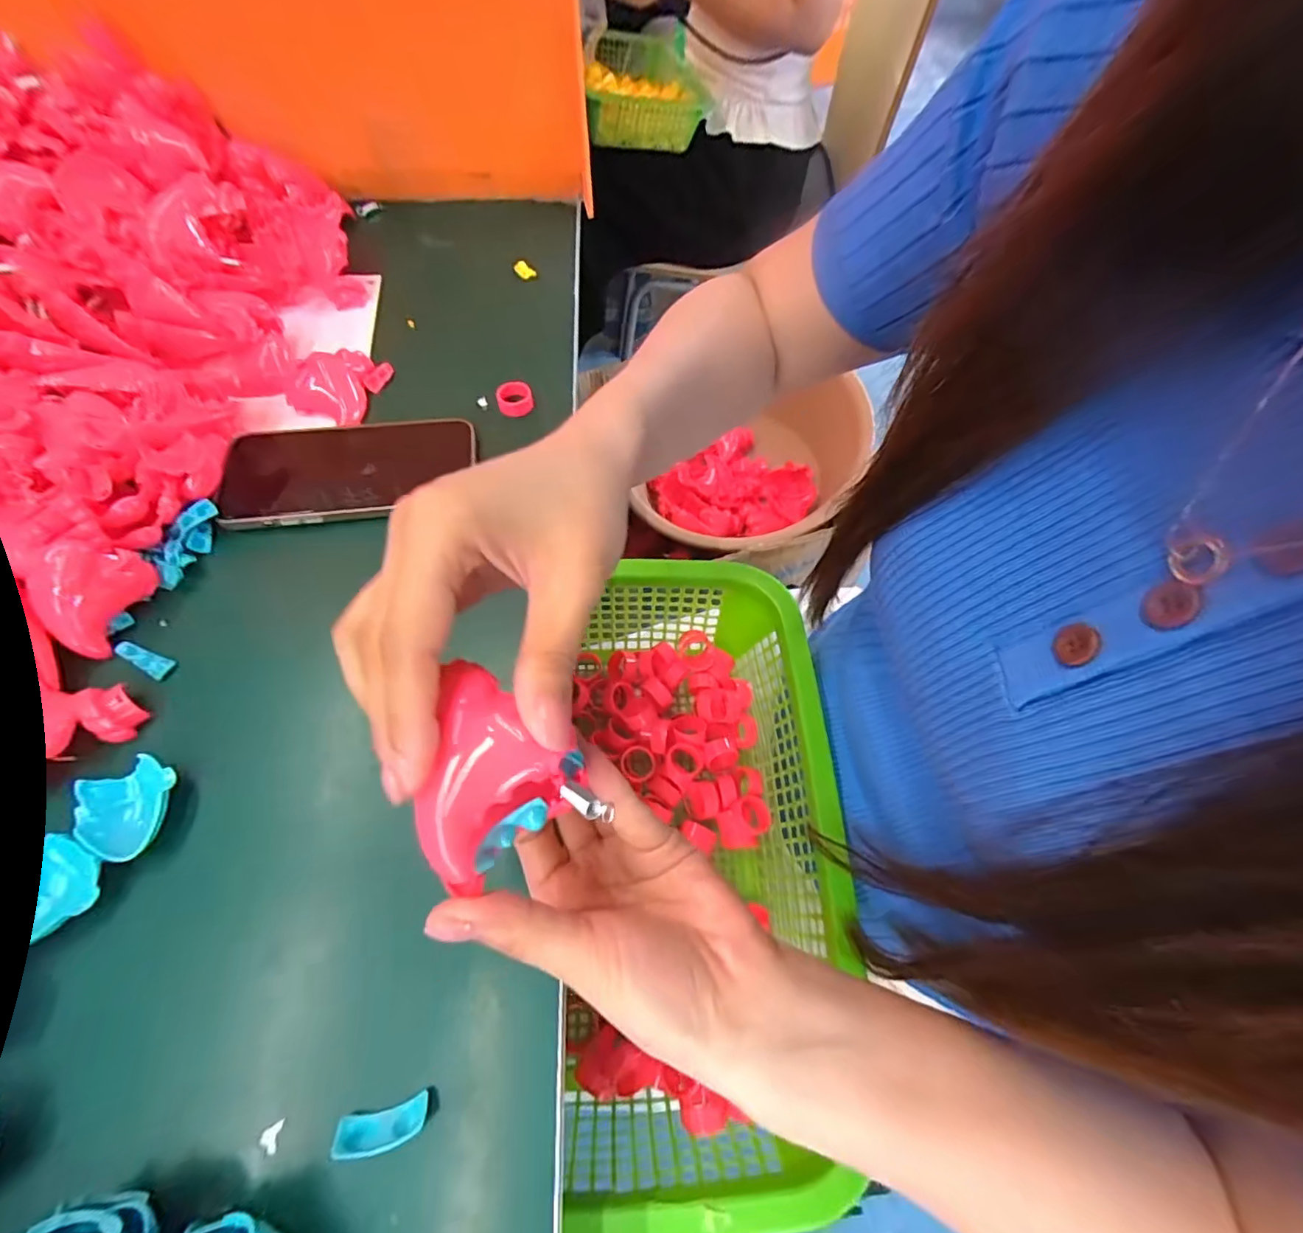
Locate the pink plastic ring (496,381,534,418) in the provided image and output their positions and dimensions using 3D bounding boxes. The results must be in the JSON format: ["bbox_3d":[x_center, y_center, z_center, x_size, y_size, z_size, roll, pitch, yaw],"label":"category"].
[{"bbox_3d":[-0.102,-0.162,0.414,0.026,0.012,0.026,1,60,-2],"label":"pink plastic ring"}]

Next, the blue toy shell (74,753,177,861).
[{"bbox_3d":[-0.244,0.090,0.257,0.037,0.006,0.043,-21,63,-14],"label":"blue toy shell"}]

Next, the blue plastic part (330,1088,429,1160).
[{"bbox_3d":[-0.102,0.193,0.210,0.033,0.009,0.013,-12,61,-9],"label":"blue plastic part"}]

